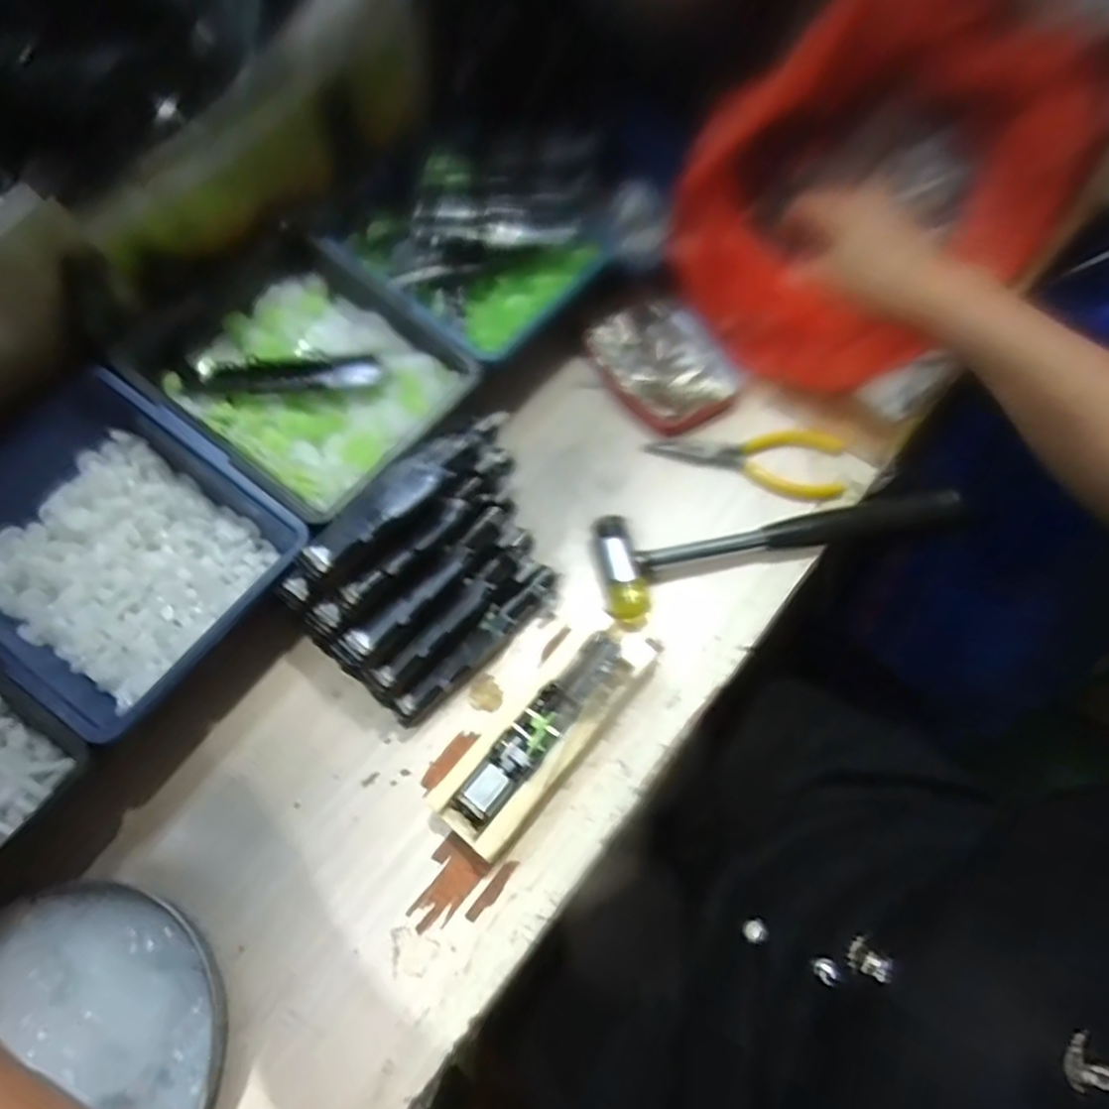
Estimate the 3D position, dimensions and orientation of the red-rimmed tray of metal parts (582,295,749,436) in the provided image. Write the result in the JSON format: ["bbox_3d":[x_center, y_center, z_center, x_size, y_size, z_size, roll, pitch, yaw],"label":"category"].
[{"bbox_3d":[0.075,-0.136,0.487,0.081,0.023,0.110,-36,70,-17],"label":"red-rimmed tray of metal parts"}]

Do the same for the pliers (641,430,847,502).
[{"bbox_3d":[0.129,-0.071,0.459,0.125,0.012,0.050,17,65,7],"label":"pliers"}]

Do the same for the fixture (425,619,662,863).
[{"bbox_3d":[-0.003,0.088,0.372,0.049,0.027,0.145,38,69,15],"label":"fixture"}]

